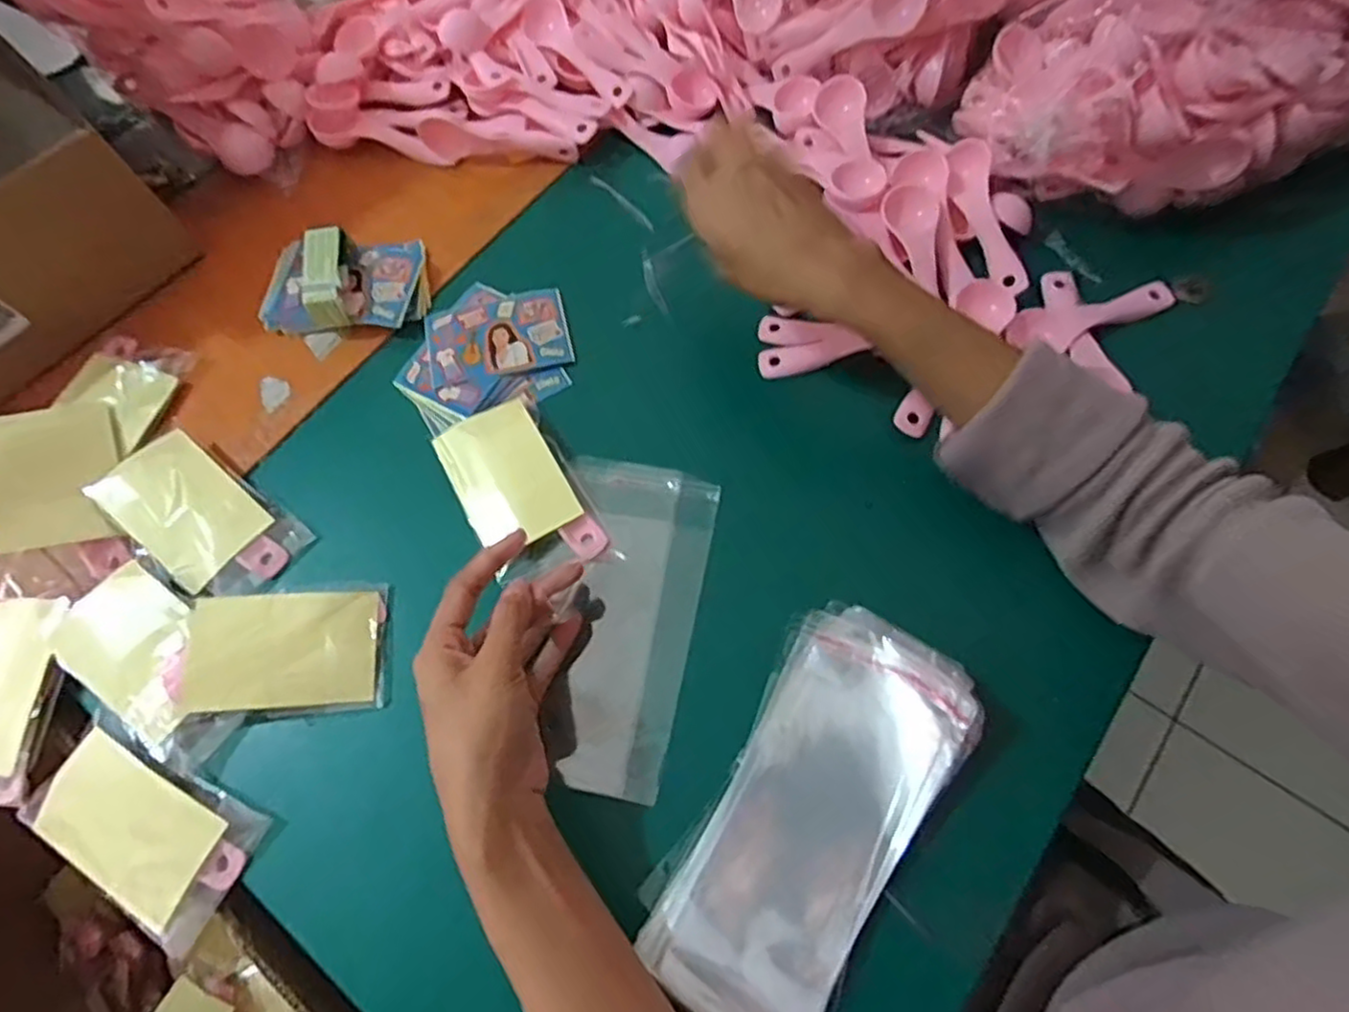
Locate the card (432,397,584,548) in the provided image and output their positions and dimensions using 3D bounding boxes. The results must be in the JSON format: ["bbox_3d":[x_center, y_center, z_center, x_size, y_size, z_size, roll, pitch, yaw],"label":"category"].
[{"bbox_3d":[-0.100,-0.018,0.408,0.059,0.004,0.089,-31,72,-4],"label":"card"}]

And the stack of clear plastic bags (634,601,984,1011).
[{"bbox_3d":[0.064,0.143,0.324,0.090,0.021,0.196,31,77,20],"label":"stack of clear plastic bags"}]

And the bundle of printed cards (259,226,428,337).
[{"bbox_3d":[-0.226,-0.151,0.462,0.108,0.038,0.075,-7,67,-1],"label":"bundle of printed cards"}]

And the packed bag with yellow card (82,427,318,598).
[{"bbox_3d":[-0.284,0.006,0.411,0.116,0.017,0.066,35,72,15],"label":"packed bag with yellow card"}]

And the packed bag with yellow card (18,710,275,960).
[{"bbox_3d":[-0.271,0.161,0.348,0.113,0.015,0.067,29,71,13],"label":"packed bag with yellow card"}]

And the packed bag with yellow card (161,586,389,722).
[{"bbox_3d":[-0.215,0.078,0.373,0.107,0.014,0.070,-6,67,-1],"label":"packed bag with yellow card"}]

